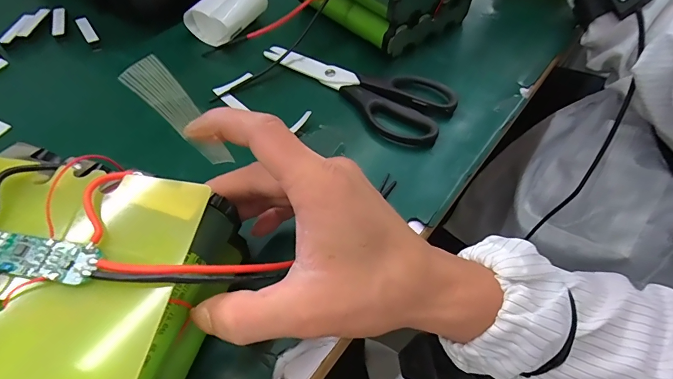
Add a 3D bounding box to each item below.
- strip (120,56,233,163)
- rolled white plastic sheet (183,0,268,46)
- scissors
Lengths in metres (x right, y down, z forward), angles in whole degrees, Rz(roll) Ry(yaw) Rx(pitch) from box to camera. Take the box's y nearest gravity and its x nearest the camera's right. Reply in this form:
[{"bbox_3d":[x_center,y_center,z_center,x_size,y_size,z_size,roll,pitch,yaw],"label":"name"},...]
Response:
[{"bbox_3d":[-0.073,-0.034,0.185,0.020,0.060,0.004,-21,38,20],"label":"strip"},{"bbox_3d":[-0.112,-0.186,0.404,0.062,0.040,0.072,30,57,18],"label":"rolled white plastic sheet"},{"bbox_3d":[0.023,-0.103,0.364,0.187,0.011,0.083,36,59,21],"label":"scissors"}]

